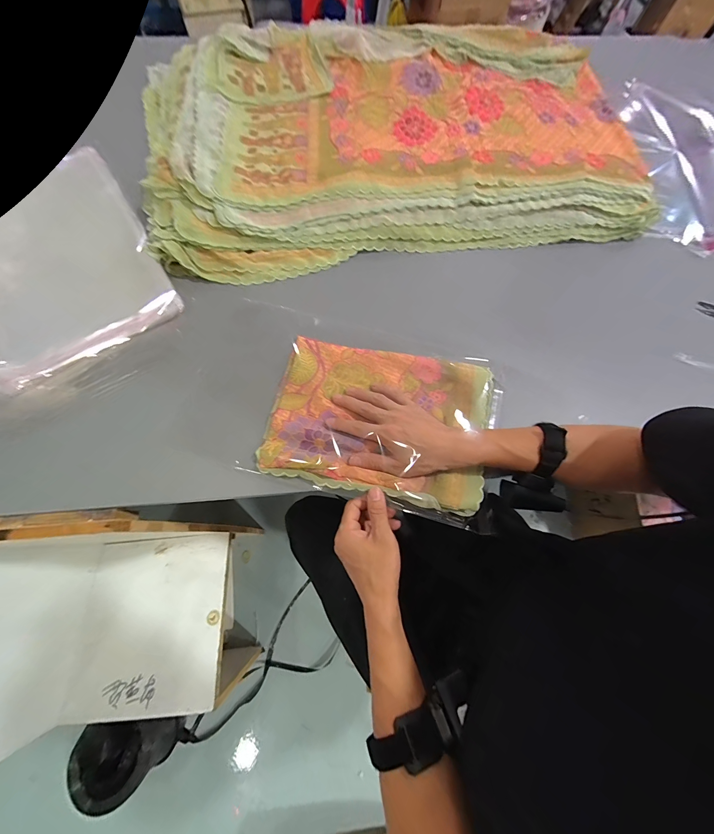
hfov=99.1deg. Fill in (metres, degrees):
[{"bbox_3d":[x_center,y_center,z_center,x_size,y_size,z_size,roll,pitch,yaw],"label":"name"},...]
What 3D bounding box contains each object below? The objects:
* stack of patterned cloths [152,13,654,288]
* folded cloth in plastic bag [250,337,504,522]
[{"bbox_3d":[0.073,-0.618,0.629,0.985,0.068,0.704,-10,70,-5],"label":"stack of patterned cloths"},{"bbox_3d":[0.031,0.001,0.428,0.295,0.028,0.219,14,70,4],"label":"folded cloth in plastic bag"}]

